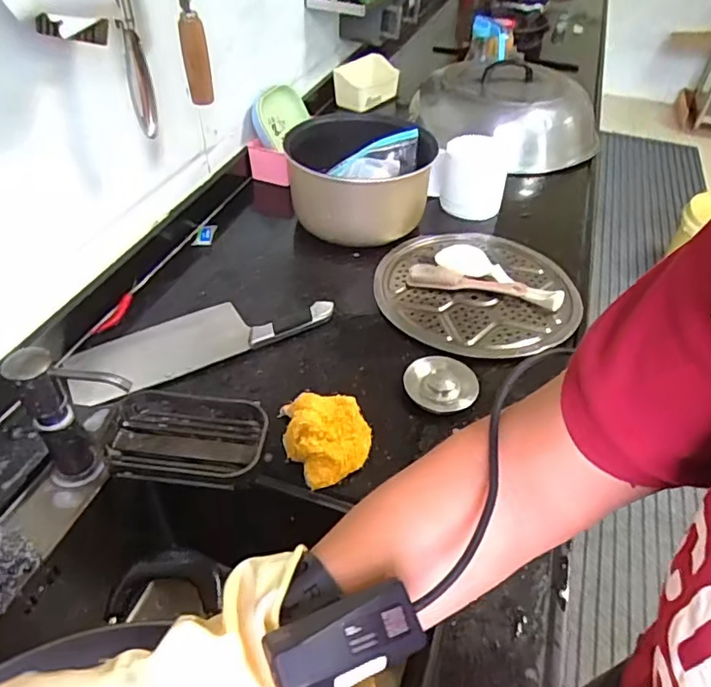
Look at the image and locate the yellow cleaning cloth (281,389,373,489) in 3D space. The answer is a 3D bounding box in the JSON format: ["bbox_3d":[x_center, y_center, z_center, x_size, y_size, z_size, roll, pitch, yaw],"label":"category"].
[{"bbox_3d":[-0.031,0.094,0.574,0.089,0.052,0.092,2,43,-1],"label":"yellow cleaning cloth"}]

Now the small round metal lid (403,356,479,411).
[{"bbox_3d":[0.097,0.045,0.654,0.073,0.020,0.076,1,43,-1],"label":"small round metal lid"}]

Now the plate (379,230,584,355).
[{"bbox_3d":[0.170,-0.080,0.798,0.271,0.016,0.273,1,43,-1],"label":"plate"}]

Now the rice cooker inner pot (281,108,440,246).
[{"bbox_3d":[0.009,-0.263,0.903,0.221,0.127,0.259,-3,43,-6],"label":"rice cooker inner pot"}]

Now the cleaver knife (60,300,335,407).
[{"bbox_3d":[-0.191,-0.013,0.703,0.316,0.023,0.111,-21,48,-24],"label":"cleaver knife"}]

